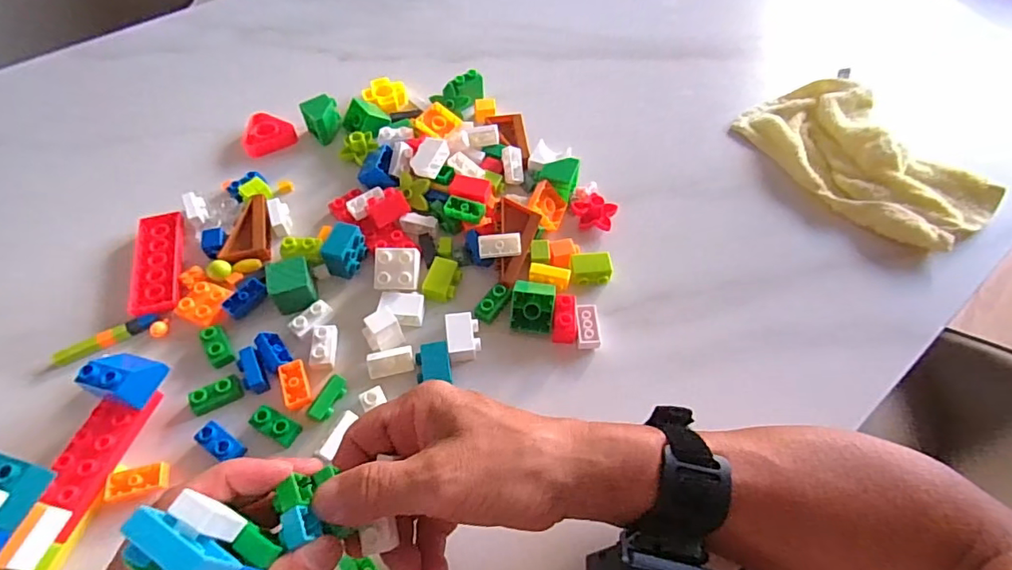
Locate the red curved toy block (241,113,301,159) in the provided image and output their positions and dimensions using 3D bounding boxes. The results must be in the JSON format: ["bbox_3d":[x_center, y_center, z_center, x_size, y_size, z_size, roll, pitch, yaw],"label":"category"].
[{"bbox_3d":[-0.232,-0.149,0.505,0.050,0.012,0.048,-27,61,-17],"label":"red curved toy block"}]

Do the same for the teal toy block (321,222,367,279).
[{"bbox_3d":[-0.127,-0.027,0.411,0.022,0.033,0.032,15,58,9],"label":"teal toy block"}]

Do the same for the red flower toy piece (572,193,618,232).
[{"bbox_3d":[0.076,-0.063,0.450,0.036,0.016,0.029,17,99,21],"label":"red flower toy piece"}]

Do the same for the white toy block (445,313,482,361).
[{"bbox_3d":[-0.031,0.040,0.383,0.024,0.017,0.036,-6,57,-5],"label":"white toy block"}]

